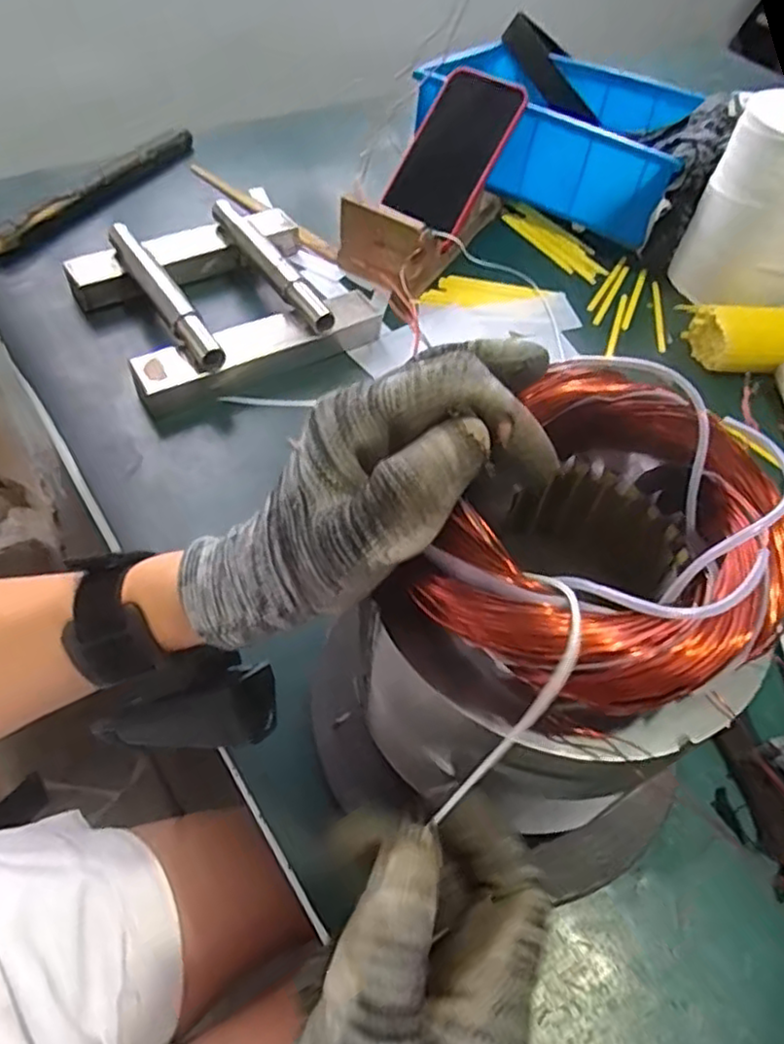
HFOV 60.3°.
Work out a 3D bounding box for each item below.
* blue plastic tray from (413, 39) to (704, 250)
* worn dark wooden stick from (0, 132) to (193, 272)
[{"bbox_3d":[0.177,-0.411,0.702,0.260,0.083,0.210,26,55,13],"label":"blue plastic tray"},{"bbox_3d":[-0.272,-0.315,0.637,0.027,0.025,0.265,25,55,12],"label":"worn dark wooden stick"}]

